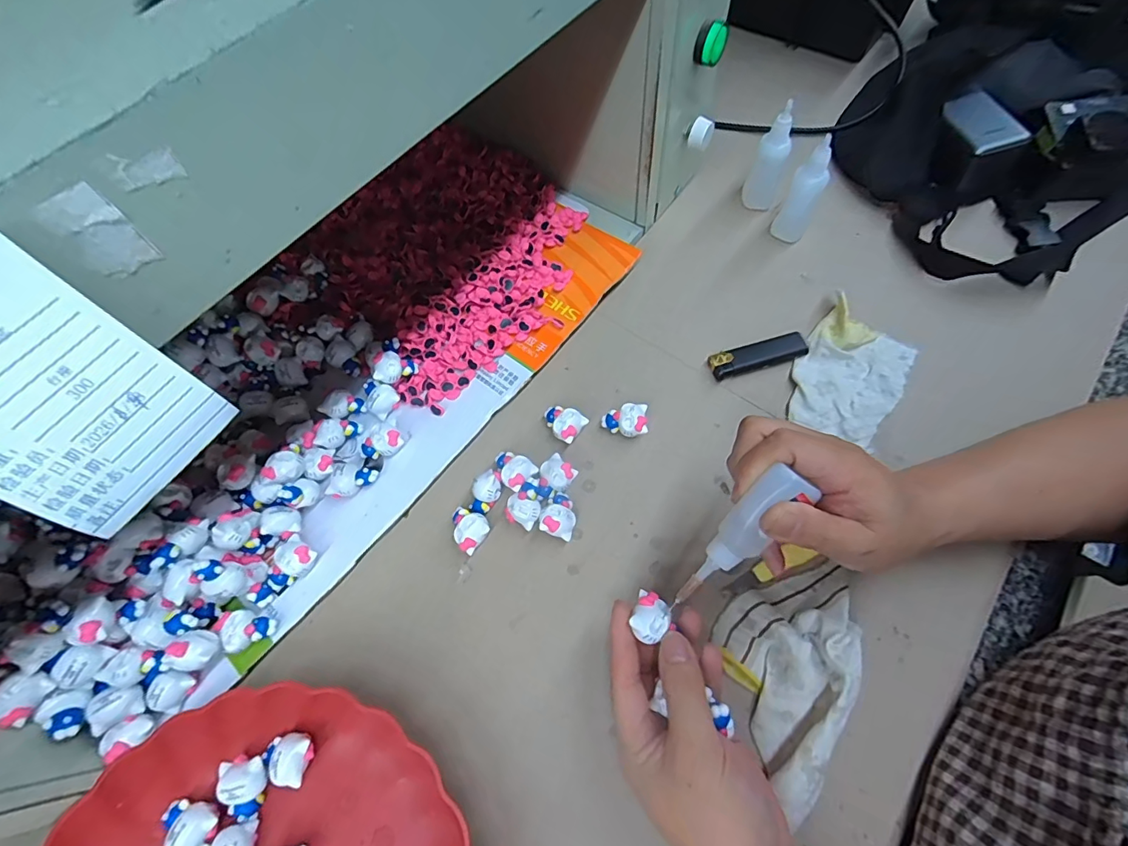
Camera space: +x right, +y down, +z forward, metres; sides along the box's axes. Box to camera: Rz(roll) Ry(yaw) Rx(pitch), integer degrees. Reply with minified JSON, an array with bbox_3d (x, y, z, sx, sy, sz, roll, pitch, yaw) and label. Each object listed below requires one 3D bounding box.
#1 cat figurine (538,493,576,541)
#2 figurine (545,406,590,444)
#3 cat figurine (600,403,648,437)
[{"bbox_3d":[-0.003,0.067,0.349,0.024,0.023,0.032,14,66,9],"label":"cat figurine"},{"bbox_3d":[-0.001,-0.001,0.381,0.026,0.016,0.033,-42,70,-16],"label":"figurine"},{"bbox_3d":[0.048,-0.001,0.379,0.034,0.019,0.025,0,64,3],"label":"cat figurine"}]

